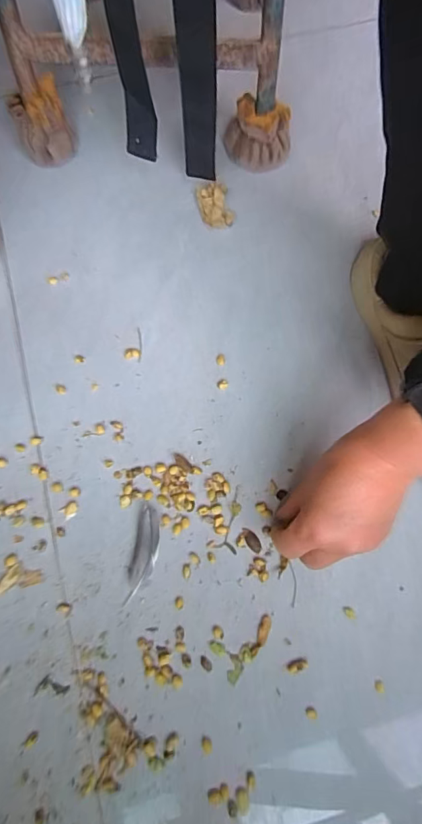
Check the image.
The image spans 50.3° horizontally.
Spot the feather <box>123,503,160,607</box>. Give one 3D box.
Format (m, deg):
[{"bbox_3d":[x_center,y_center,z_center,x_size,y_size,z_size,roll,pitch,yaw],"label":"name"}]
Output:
[{"bbox_3d":[-0.056,0.118,0.376,0.022,0.006,0.076,10,72,3],"label":"feather"}]

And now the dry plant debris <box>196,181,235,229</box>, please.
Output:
[{"bbox_3d":[0.005,-0.218,0.481,0.032,0.023,0.048,-16,73,-6],"label":"dry plant debris"}]

